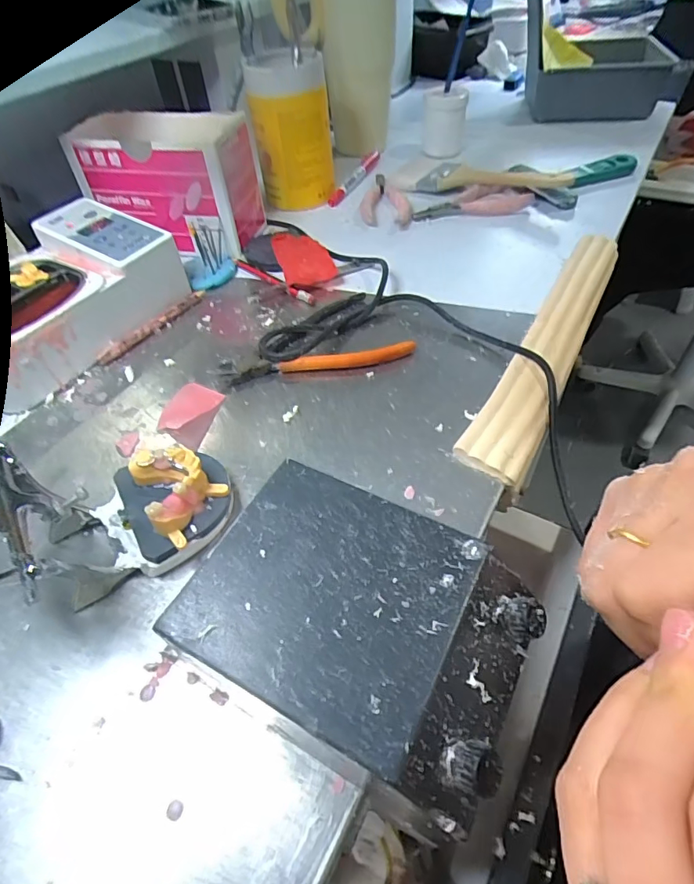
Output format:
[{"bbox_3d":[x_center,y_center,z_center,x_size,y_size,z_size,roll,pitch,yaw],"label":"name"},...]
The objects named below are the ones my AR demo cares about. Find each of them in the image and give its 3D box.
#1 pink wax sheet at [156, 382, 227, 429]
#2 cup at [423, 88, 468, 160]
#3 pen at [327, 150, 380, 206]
[{"bbox_3d":[-0.112,-0.024,0.347,0.030,0.005,0.045,19,53,18],"label":"pink wax sheet"},{"bbox_3d":[0.126,-0.411,0.629,0.058,0.073,0.052,2,49,7],"label":"cup"},{"bbox_3d":[0.011,-0.323,0.594,0.022,0.018,0.136,15,52,16],"label":"pen"}]

